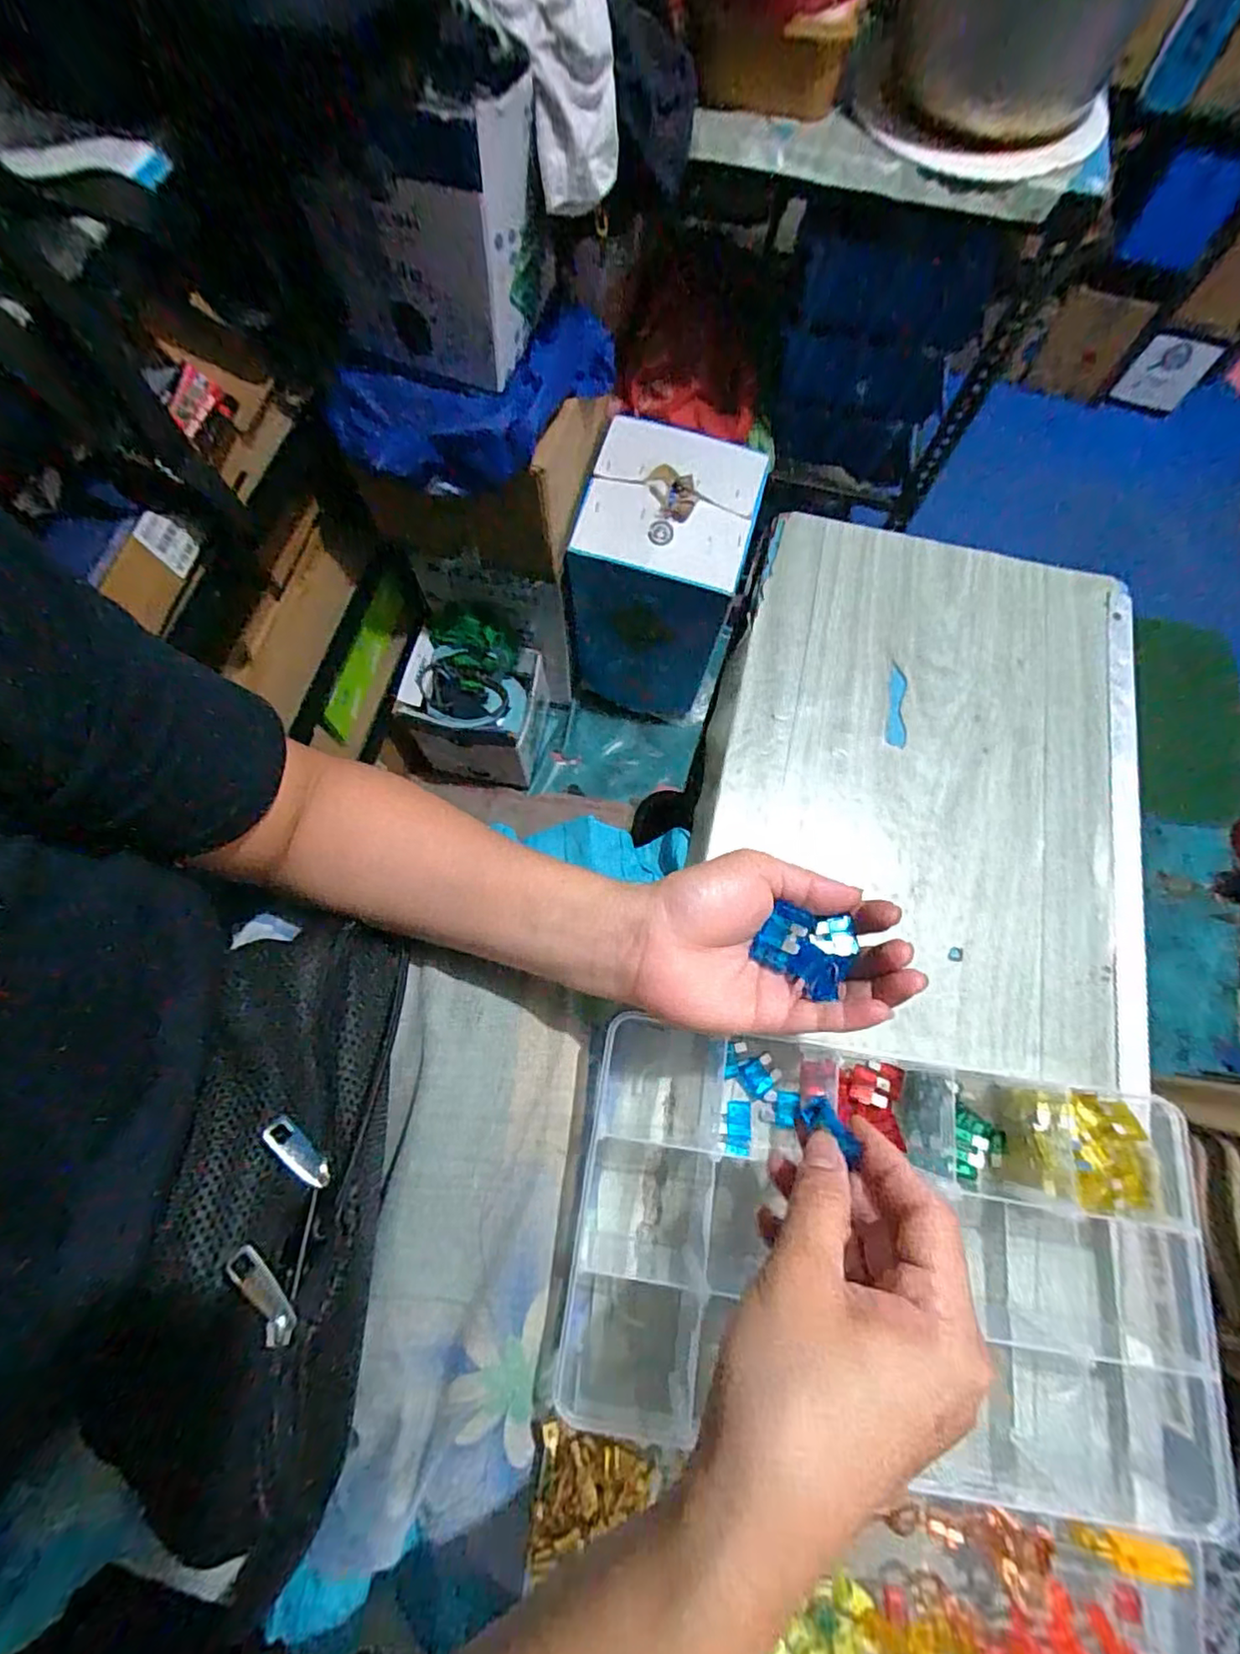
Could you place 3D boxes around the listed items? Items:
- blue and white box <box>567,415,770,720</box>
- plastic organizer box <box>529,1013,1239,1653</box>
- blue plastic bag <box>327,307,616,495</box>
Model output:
[{"bbox_3d":[0.063,-0.411,1.095,0.250,0.444,0.233,14,71,2],"label":"blue and white box"},{"bbox_3d":[0.106,0.277,0.275,0.280,0.056,0.336,10,71,1],"label":"plastic organizer box"},{"bbox_3d":[-0.147,-0.465,0.713,0.343,0.100,0.137,-19,73,-8],"label":"blue plastic bag"}]

